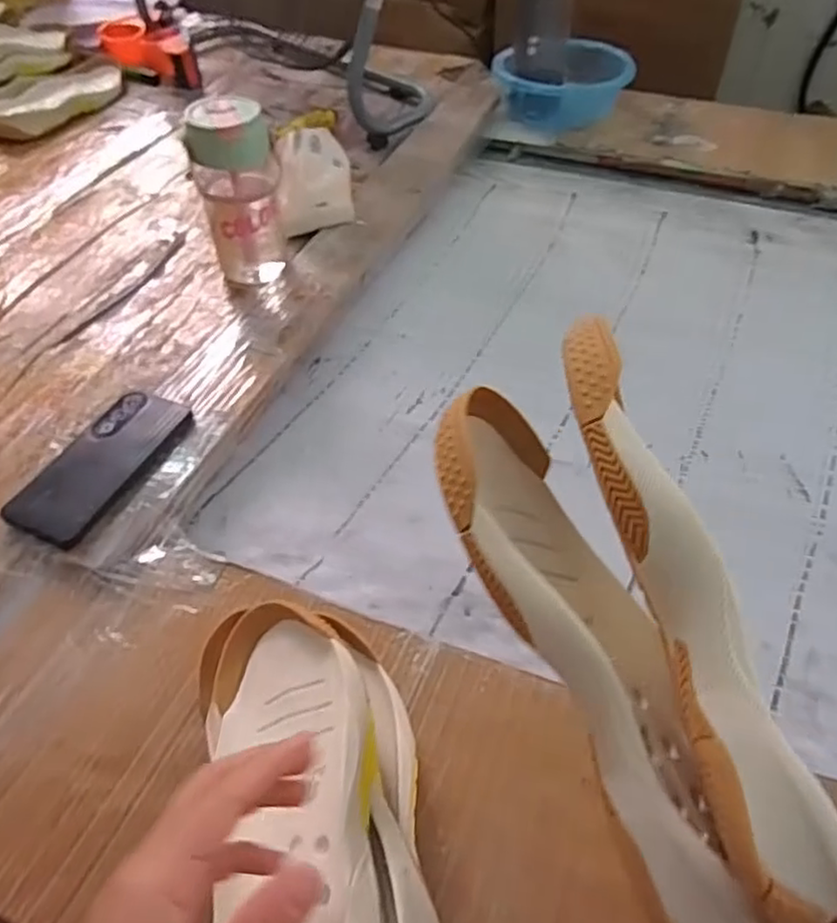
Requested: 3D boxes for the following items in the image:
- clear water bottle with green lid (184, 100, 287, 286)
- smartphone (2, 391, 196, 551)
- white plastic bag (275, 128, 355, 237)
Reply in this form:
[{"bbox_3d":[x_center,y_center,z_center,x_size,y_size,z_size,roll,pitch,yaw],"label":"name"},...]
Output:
[{"bbox_3d":[-0.195,-0.293,0.761,0.085,0.177,0.084,-12,52,-9],"label":"clear water bottle with green lid"},{"bbox_3d":[-0.274,0.001,0.605,0.075,0.015,0.163,26,52,10],"label":"smartphone"},{"bbox_3d":[-0.130,-0.359,0.881,0.089,0.083,0.143,-6,51,-3],"label":"white plastic bag"}]

